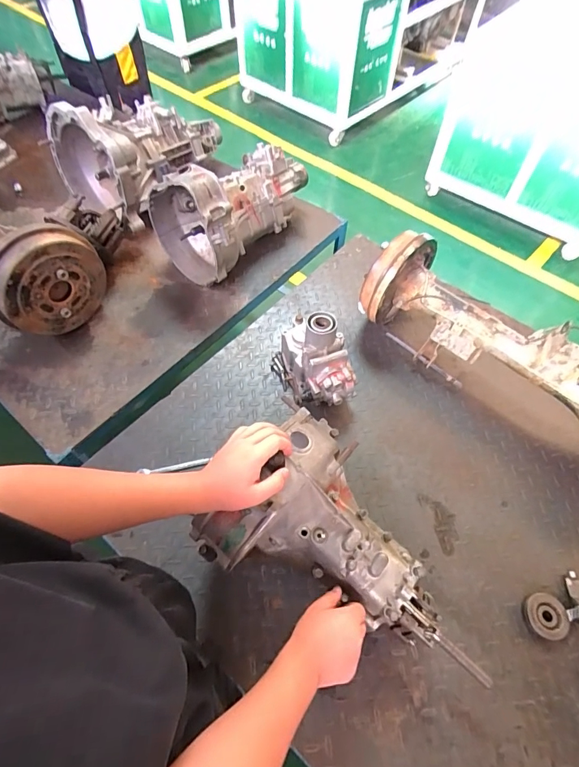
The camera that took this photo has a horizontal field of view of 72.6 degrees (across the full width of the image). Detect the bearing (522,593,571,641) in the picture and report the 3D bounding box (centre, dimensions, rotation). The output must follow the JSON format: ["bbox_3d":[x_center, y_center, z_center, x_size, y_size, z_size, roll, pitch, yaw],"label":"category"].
[{"bbox_3d":[0.460,0.419,0.710,0.076,0.016,0.072,1,58,-2],"label":"bearing"}]

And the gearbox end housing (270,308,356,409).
[{"bbox_3d":[0.052,-0.057,0.895,0.141,0.190,0.221,-21,61,-16],"label":"gearbox end housing"}]

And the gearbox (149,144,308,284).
[{"bbox_3d":[-0.174,-0.525,1.122,0.283,0.293,0.440,27,60,14],"label":"gearbox"}]

